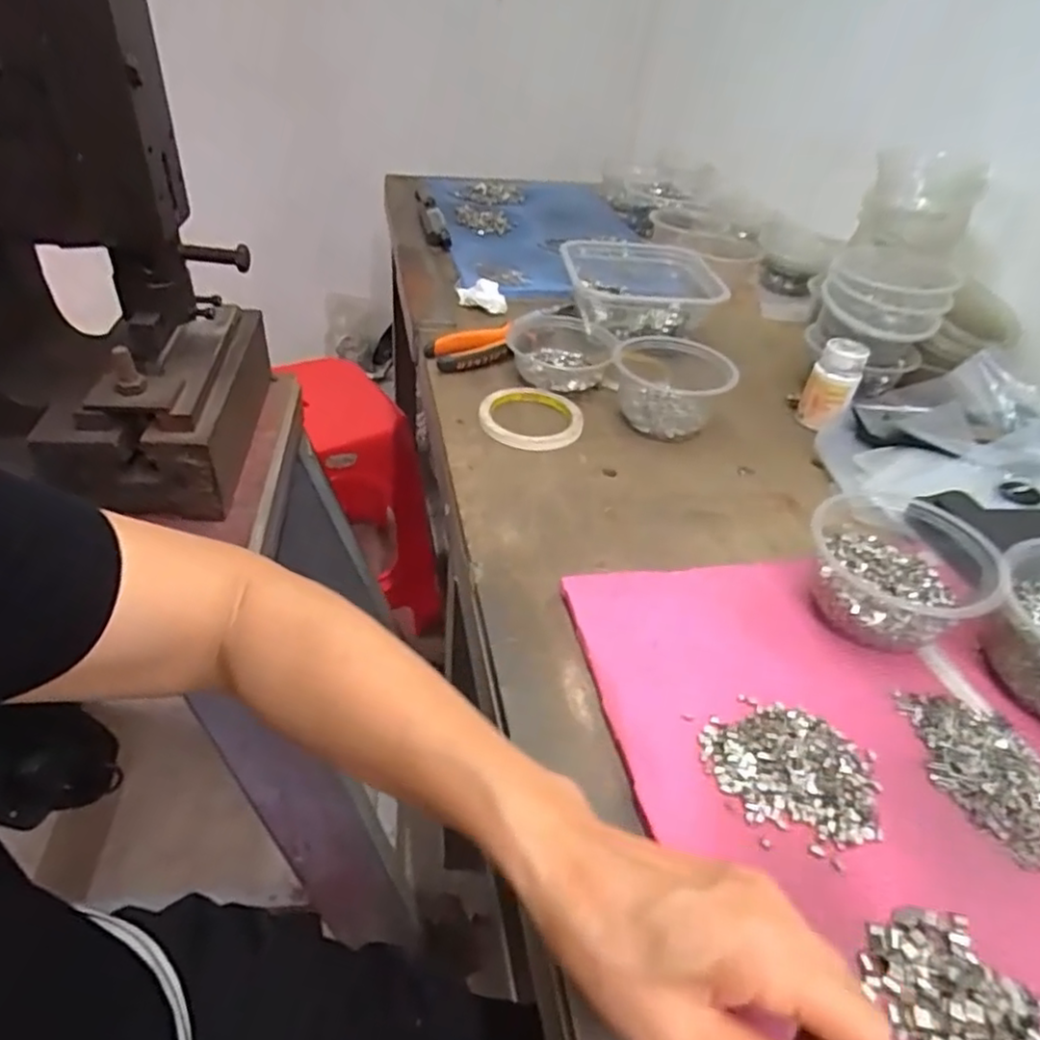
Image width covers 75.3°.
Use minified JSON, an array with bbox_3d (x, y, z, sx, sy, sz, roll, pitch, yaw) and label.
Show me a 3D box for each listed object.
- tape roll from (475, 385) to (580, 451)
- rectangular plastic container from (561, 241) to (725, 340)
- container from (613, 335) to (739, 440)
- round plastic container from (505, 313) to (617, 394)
[{"bbox_3d":[0.011,-0.098,0.647,0.096,0.013,0.095,4,40,-4],"label":"tape roll"},{"bbox_3d":[0.145,-0.272,0.791,0.183,0.047,0.175,3,40,-5],"label":"rectangular plastic container"},{"bbox_3d":[0.149,-0.137,0.666,0.108,0.064,0.121,14,40,8],"label":"container"},{"bbox_3d":[0.041,-0.179,0.721,0.114,0.040,0.118,4,40,-4],"label":"round plastic container"}]

